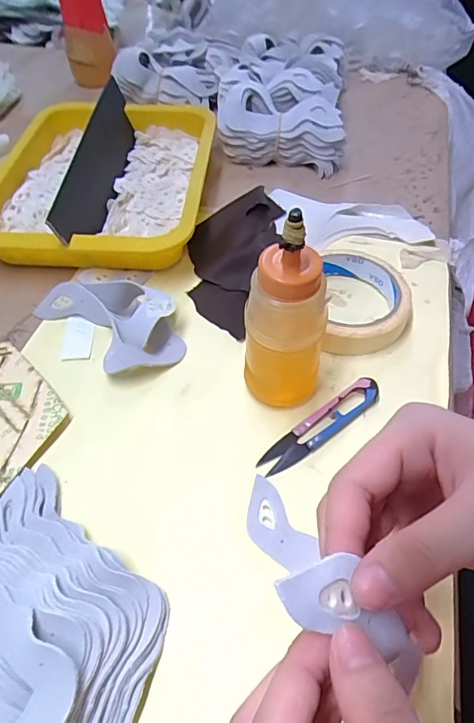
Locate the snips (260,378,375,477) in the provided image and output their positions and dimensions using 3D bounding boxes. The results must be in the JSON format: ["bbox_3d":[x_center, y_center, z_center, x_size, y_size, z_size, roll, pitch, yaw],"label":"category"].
[{"bbox_3d":[0.057,0.042,0.315,0.096,0.015,0.019,-28,55,-23],"label":"snips"}]

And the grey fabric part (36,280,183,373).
[{"bbox_3d":[-0.093,-0.036,0.363,0.117,0.034,0.069,37,58,27],"label":"grey fabric part"}]

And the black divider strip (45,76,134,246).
[{"bbox_3d":[-0.129,-0.187,0.449,0.008,0.054,0.241,-14,50,20],"label":"black divider strip"}]

